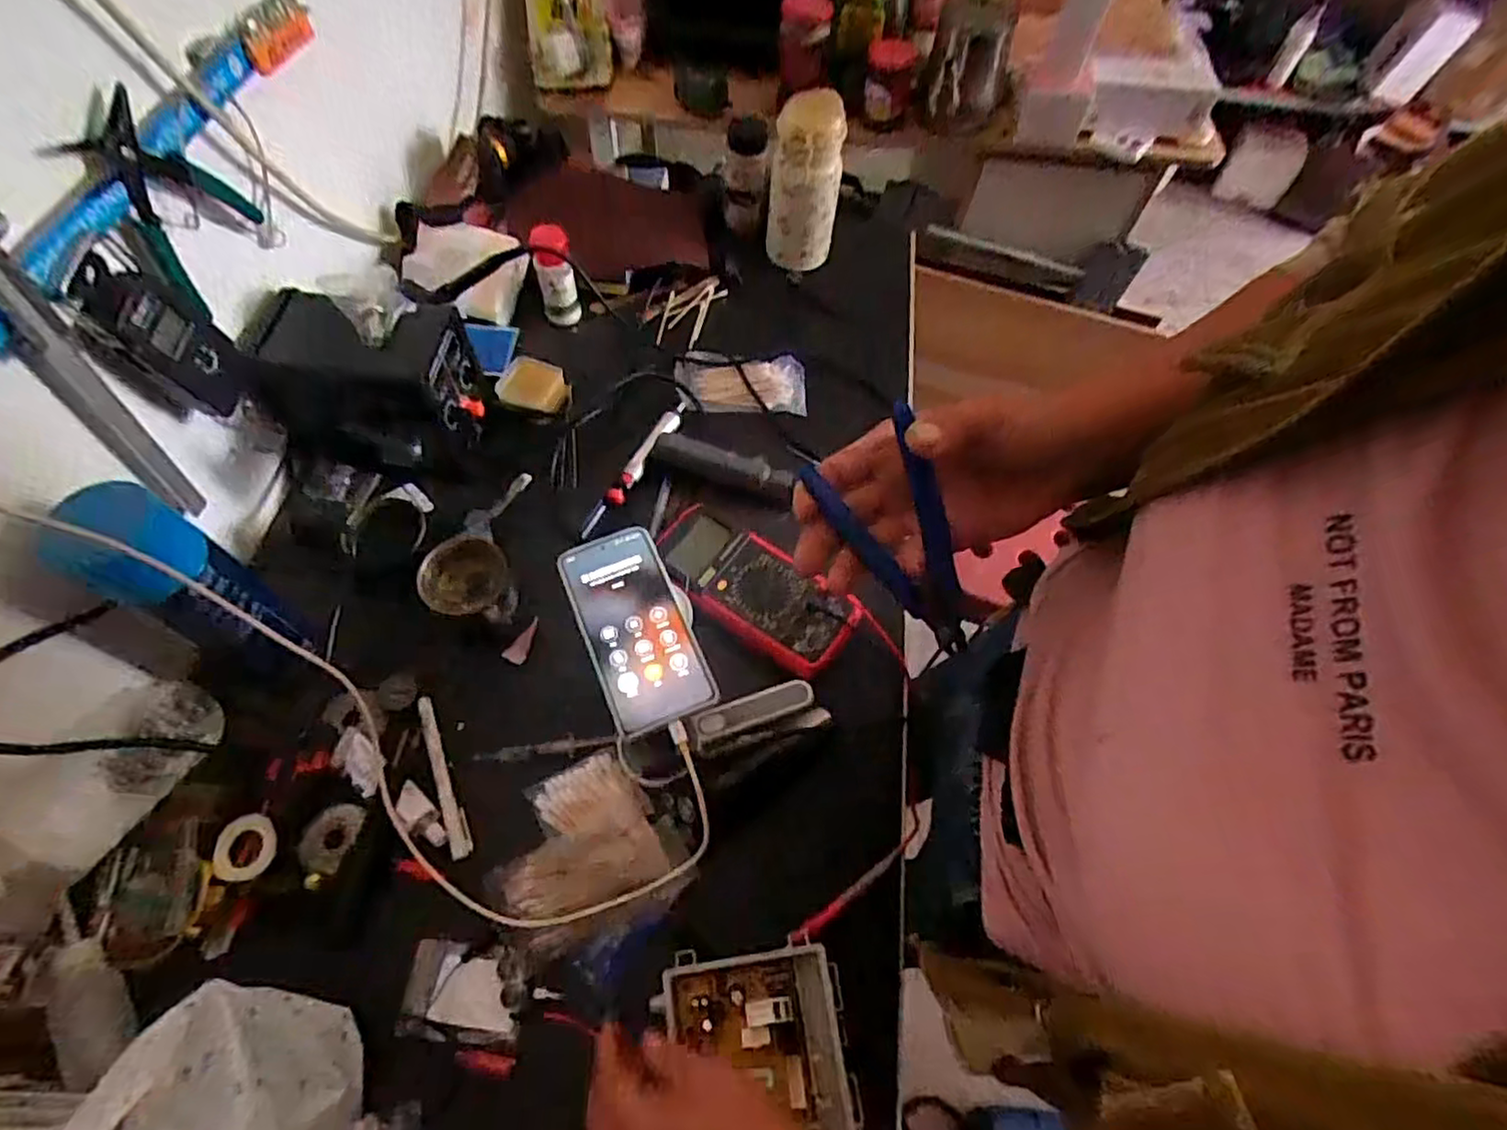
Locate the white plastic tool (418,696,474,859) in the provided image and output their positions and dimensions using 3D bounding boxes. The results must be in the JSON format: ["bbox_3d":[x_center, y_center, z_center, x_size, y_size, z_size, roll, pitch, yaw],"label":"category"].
[{"bbox_3d":[-0.242,0.163,0.542,0.015,0.008,0.129,-20,65,-14],"label":"white plastic tool"}]

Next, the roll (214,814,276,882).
[{"bbox_3d":[-0.362,0.201,0.496,0.038,0.010,0.044,13,61,3],"label":"roll"}]

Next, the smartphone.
[{"bbox_3d":[-0.092,0.046,0.539,0.079,0.018,0.162,-20,65,-14],"label":"smartphone"}]

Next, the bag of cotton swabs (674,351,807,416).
[{"bbox_3d":[-0.013,-0.194,0.743,0.138,0.009,0.061,-3,94,-13],"label":"bag of cotton swabs"}]

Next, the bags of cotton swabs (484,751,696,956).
[{"bbox_3d":[-0.126,0.208,0.514,0.132,0.024,0.123,-21,65,-14],"label":"bags of cotton swabs"}]

